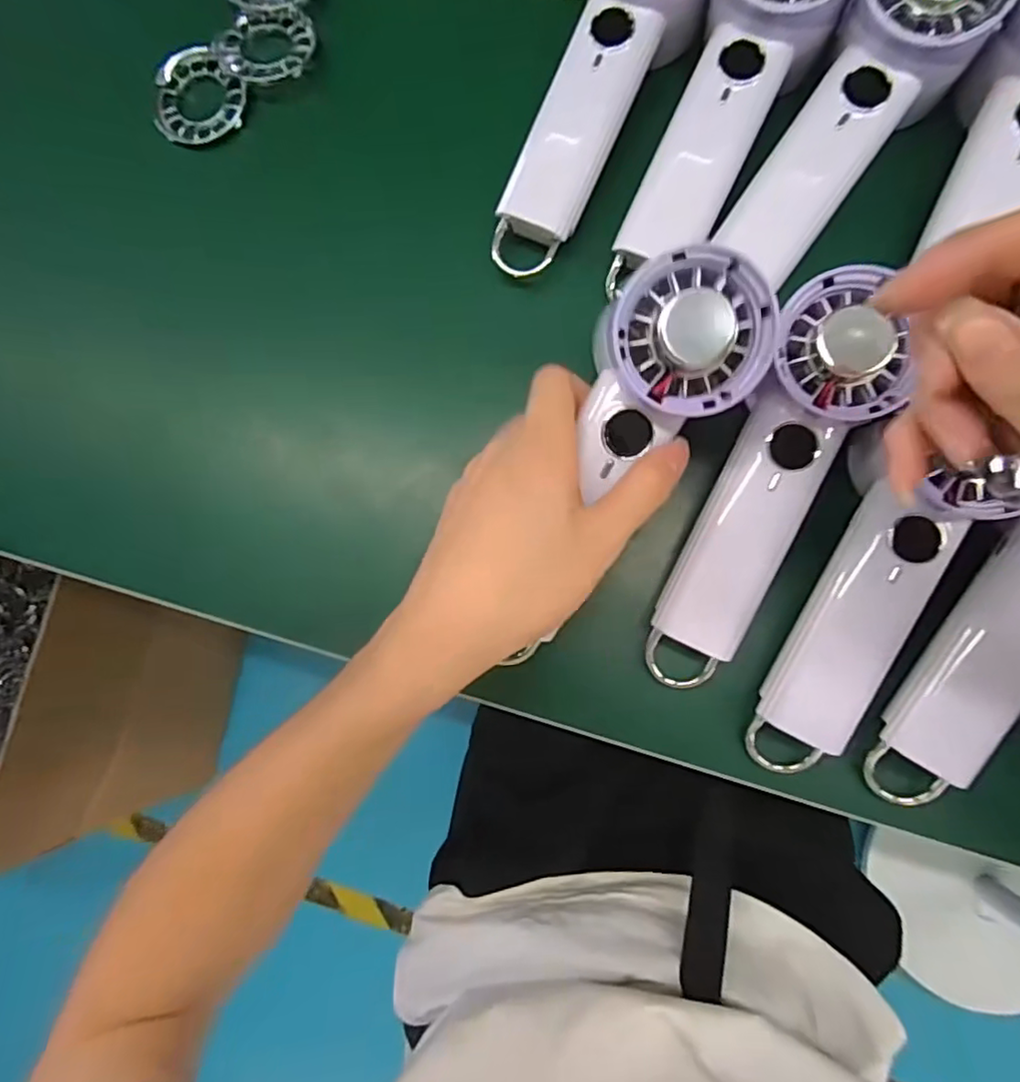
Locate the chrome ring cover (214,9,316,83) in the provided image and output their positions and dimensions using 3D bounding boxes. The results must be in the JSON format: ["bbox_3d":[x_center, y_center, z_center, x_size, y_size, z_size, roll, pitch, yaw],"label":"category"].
[{"bbox_3d":[-0.143,-0.291,0.355,0.057,0.007,0.046,3,83,6],"label":"chrome ring cover"}]

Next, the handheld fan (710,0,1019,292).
[{"bbox_3d":[0.164,-0.208,0.289,0.062,0.039,0.158,38,113,9],"label":"handheld fan"}]

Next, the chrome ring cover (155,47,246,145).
[{"bbox_3d":[-0.185,-0.259,0.357,0.052,0.015,0.050,-41,81,0],"label":"chrome ring cover"}]

